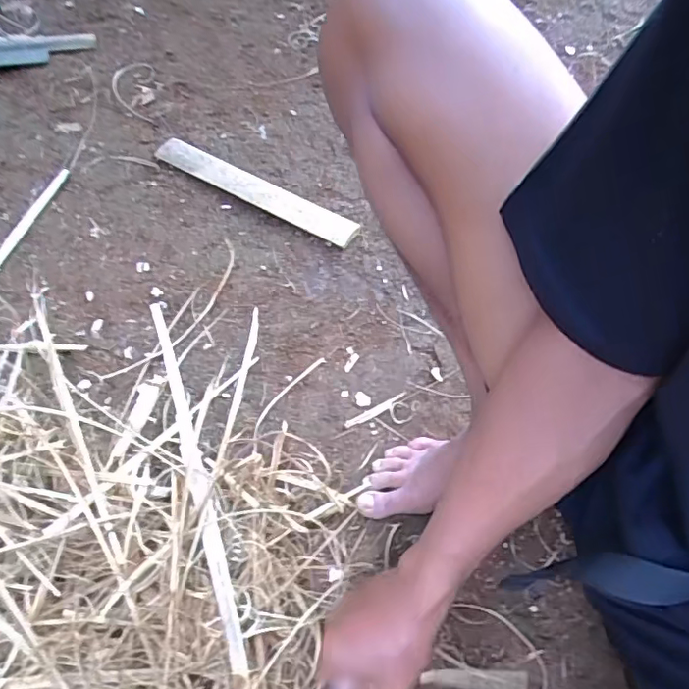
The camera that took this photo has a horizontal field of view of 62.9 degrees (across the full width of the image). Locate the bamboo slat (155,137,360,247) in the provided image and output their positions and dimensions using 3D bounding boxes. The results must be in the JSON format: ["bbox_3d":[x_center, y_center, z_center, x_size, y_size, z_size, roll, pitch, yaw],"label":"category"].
[{"bbox_3d":[-0.134,-0.231,0.831,0.340,0.011,0.047,28,66,12],"label":"bamboo slat"}]

